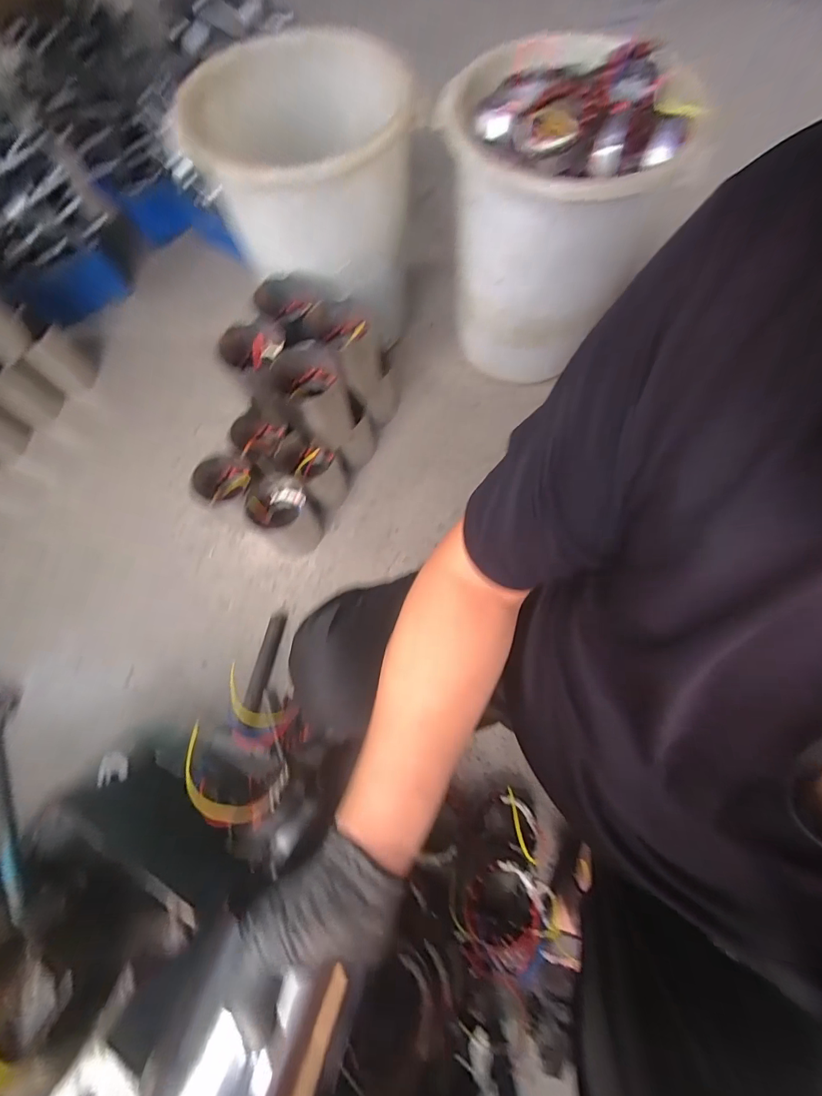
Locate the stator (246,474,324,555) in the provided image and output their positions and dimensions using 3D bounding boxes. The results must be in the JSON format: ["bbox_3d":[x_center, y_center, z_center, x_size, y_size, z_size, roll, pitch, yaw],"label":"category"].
[{"bbox_3d":[-0.270,-0.071,0.910,0.128,0.133,0.138,-10,70,-1],"label":"stator"}]

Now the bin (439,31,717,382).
[{"bbox_3d":[0.265,-0.614,0.849,0.380,0.466,0.331,-8,70,-1],"label":"bin"}]

